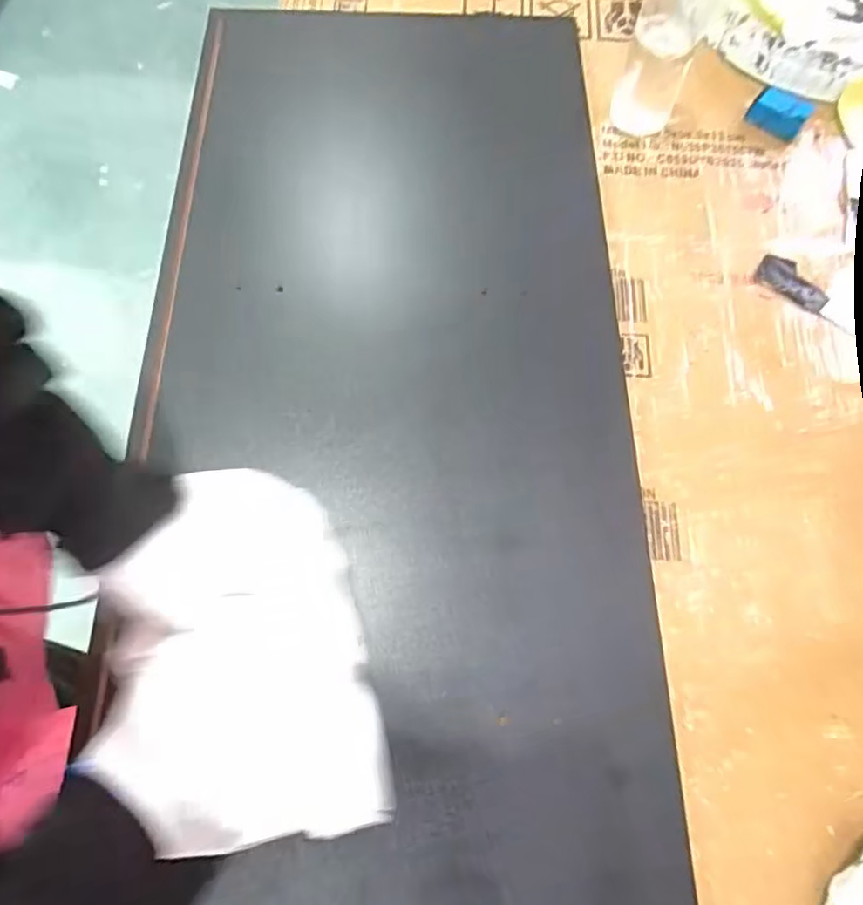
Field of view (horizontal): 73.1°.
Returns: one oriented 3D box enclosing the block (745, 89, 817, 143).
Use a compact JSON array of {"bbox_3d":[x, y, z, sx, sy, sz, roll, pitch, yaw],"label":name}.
[{"bbox_3d":[0.310,-0.302,0.519,0.047,0.024,0.027,30,72,9],"label":"block"}]

